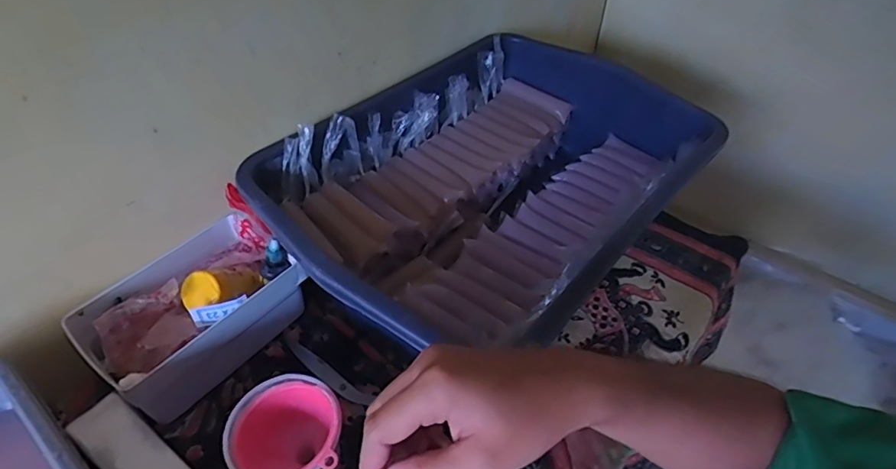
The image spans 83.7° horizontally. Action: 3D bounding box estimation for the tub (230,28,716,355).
[{"bbox_3d":[0.044,-0.051,0.611,0.365,0.154,0.487,33,54,28],"label":"tub"}]

